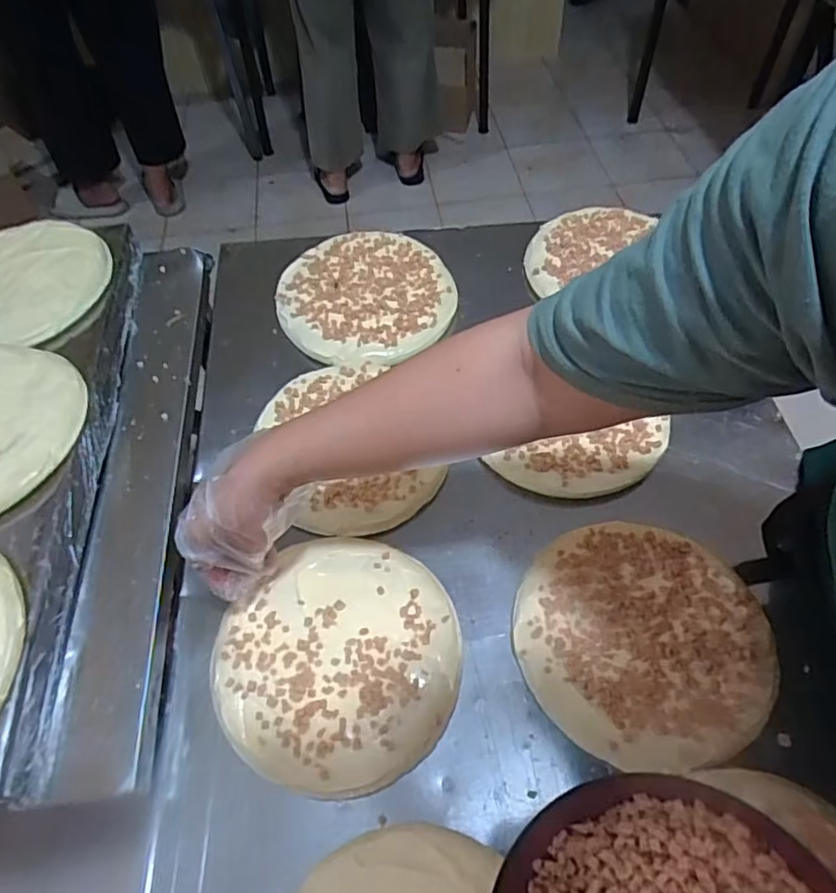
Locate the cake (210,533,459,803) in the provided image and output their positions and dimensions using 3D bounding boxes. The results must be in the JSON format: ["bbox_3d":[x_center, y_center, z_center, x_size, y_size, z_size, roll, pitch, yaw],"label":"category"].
[{"bbox_3d":[-0.064,0.168,0.496,0.187,0.028,0.194,-1,52,1],"label":"cake"}]

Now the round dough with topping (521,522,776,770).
[{"bbox_3d":[0.180,0.154,0.496,0.192,0.030,0.186,-1,52,1],"label":"round dough with topping"}]

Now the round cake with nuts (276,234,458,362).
[{"bbox_3d":[-0.060,-0.176,0.713,0.198,0.012,0.188,0,63,-1],"label":"round cake with nuts"}]

